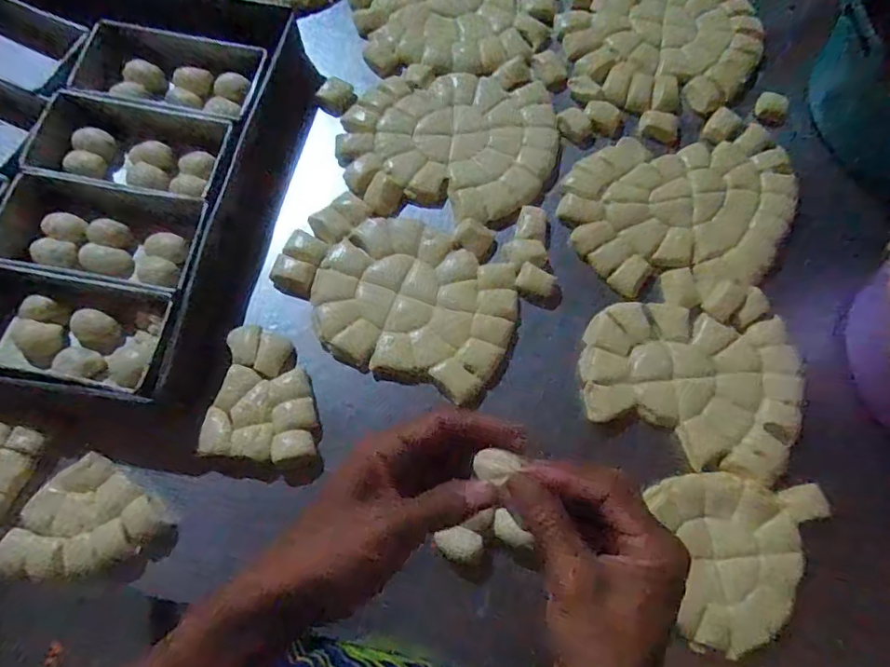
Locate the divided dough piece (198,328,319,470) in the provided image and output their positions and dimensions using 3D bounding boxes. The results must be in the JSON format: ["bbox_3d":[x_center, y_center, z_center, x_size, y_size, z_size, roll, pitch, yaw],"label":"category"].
[{"bbox_3d":[-0.164,0.058,0.512,0.100,0.014,0.122,8,73,2],"label":"divided dough piece"}]

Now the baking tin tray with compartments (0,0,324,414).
[{"bbox_3d":[-0.414,-0.187,0.586,0.478,0.076,0.484,12,73,3],"label":"baking tin tray with compartments"}]

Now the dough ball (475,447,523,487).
[{"bbox_3d":[0.030,0.077,0.313,0.024,0.012,0.019,15,73,4],"label":"dough ball"}]

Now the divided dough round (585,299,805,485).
[{"bbox_3d":[0.240,0.048,0.534,0.205,0.014,0.154,12,73,3],"label":"divided dough round"}]

